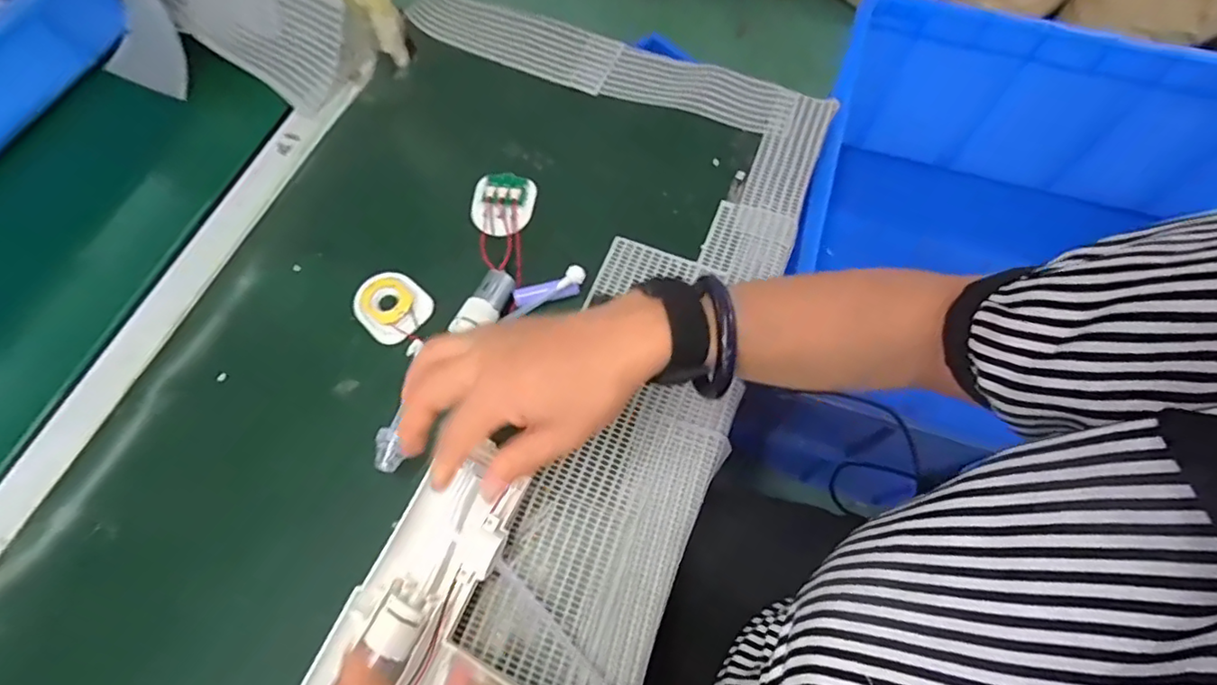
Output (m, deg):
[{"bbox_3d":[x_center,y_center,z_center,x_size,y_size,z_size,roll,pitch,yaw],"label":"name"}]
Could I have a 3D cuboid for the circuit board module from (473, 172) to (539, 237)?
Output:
[{"bbox_3d":[-0.088,-0.117,0.495,0.050,0.008,0.058,13,68,7],"label":"circuit board module"}]

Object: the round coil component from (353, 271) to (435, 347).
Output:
[{"bbox_3d":[-0.166,-0.028,0.461,0.058,0.009,0.052,37,72,15],"label":"round coil component"}]

